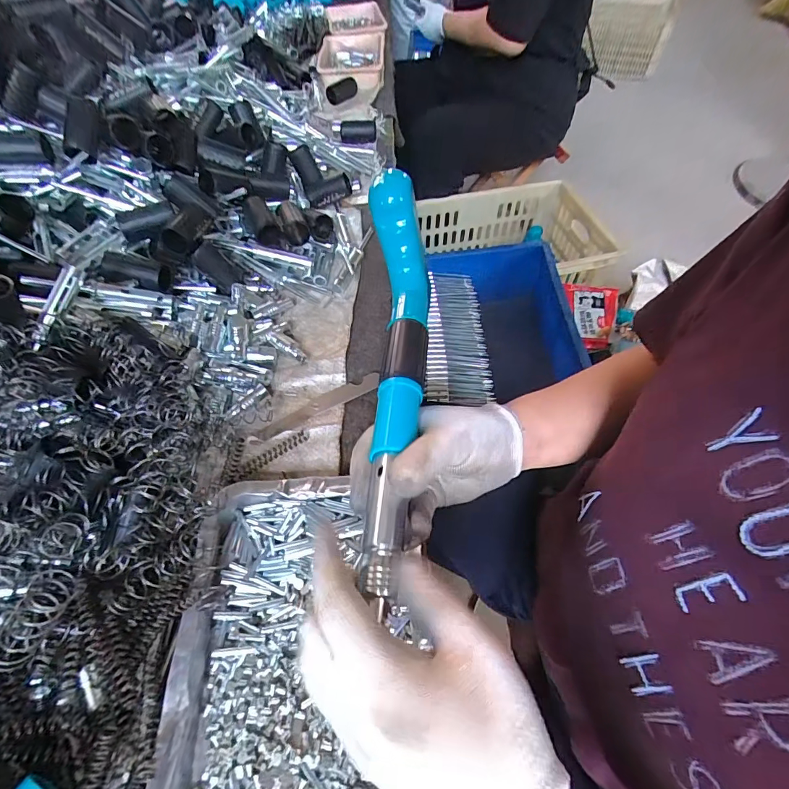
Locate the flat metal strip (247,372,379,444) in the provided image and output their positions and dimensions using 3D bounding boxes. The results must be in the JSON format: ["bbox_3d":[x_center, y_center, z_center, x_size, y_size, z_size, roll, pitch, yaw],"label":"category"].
[{"bbox_3d":[-0.086,0.013,0.456,0.150,0.007,0.027,-27,61,-14],"label":"flat metal strip"}]

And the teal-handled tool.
[{"bbox_3d":[0.001,-0.027,0.292,0.045,0.070,0.310,2,61,2],"label":"teal-handled tool"}]

